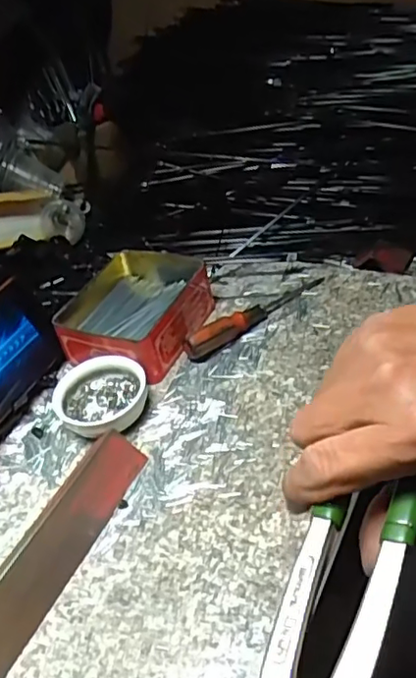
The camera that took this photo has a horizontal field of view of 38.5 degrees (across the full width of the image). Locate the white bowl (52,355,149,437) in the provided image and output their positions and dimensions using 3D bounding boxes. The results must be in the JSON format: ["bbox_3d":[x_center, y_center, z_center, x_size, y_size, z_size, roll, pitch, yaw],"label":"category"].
[{"bbox_3d":[-0.082,0.047,0.464,0.071,0.023,0.076,-8,39,7],"label":"white bowl"}]

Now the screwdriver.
[{"bbox_3d":[0.045,-0.026,0.523,0.150,0.020,0.015,-33,42,-22],"label":"screwdriver"}]

